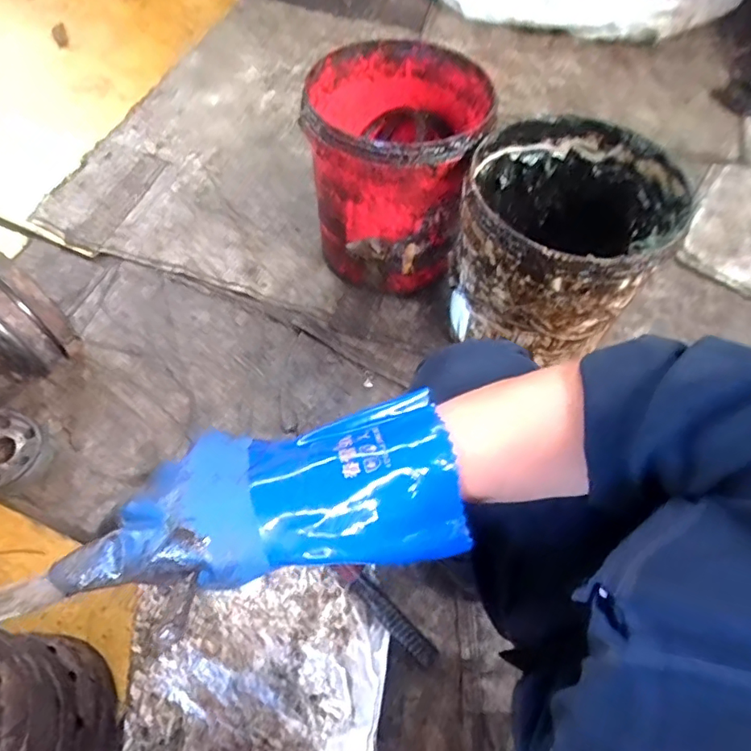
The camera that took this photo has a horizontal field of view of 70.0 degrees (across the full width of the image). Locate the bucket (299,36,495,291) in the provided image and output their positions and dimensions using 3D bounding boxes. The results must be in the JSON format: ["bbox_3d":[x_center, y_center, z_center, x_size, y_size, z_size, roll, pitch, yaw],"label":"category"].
[{"bbox_3d":[0.028,-0.368,0.973,0.292,0.315,0.313,5,60,1],"label":"bucket"}]

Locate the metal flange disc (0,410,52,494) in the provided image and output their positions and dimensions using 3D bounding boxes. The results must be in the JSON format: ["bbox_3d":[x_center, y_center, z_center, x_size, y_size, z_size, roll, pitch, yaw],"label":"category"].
[{"bbox_3d":[-0.569,0.119,0.820,0.126,0.039,0.118,1,60,-2],"label":"metal flange disc"}]

